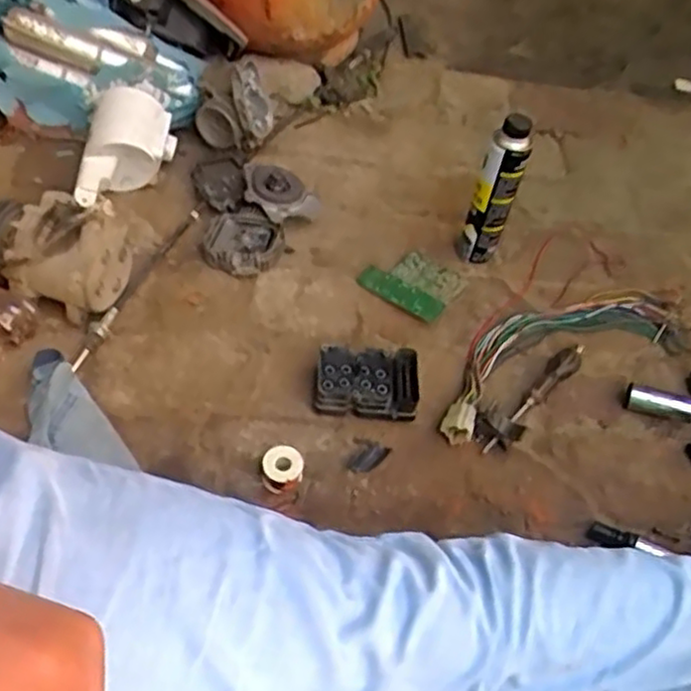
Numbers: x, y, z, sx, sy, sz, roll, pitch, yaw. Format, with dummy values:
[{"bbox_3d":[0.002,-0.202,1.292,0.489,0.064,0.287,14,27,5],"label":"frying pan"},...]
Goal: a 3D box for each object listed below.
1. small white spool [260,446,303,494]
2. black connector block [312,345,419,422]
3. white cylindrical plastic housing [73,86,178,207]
[{"bbox_3d":[-0.070,0.133,0.777,0.044,0.031,0.042,2,53,-3],"label":"small white spool"},{"bbox_3d":[0.025,0.041,0.847,0.120,0.049,0.084,3,53,-2],"label":"black connector block"},{"bbox_3d":[-0.311,-0.262,1.026,0.116,0.109,0.195,1,53,-4],"label":"white cylindrical plastic housing"}]

